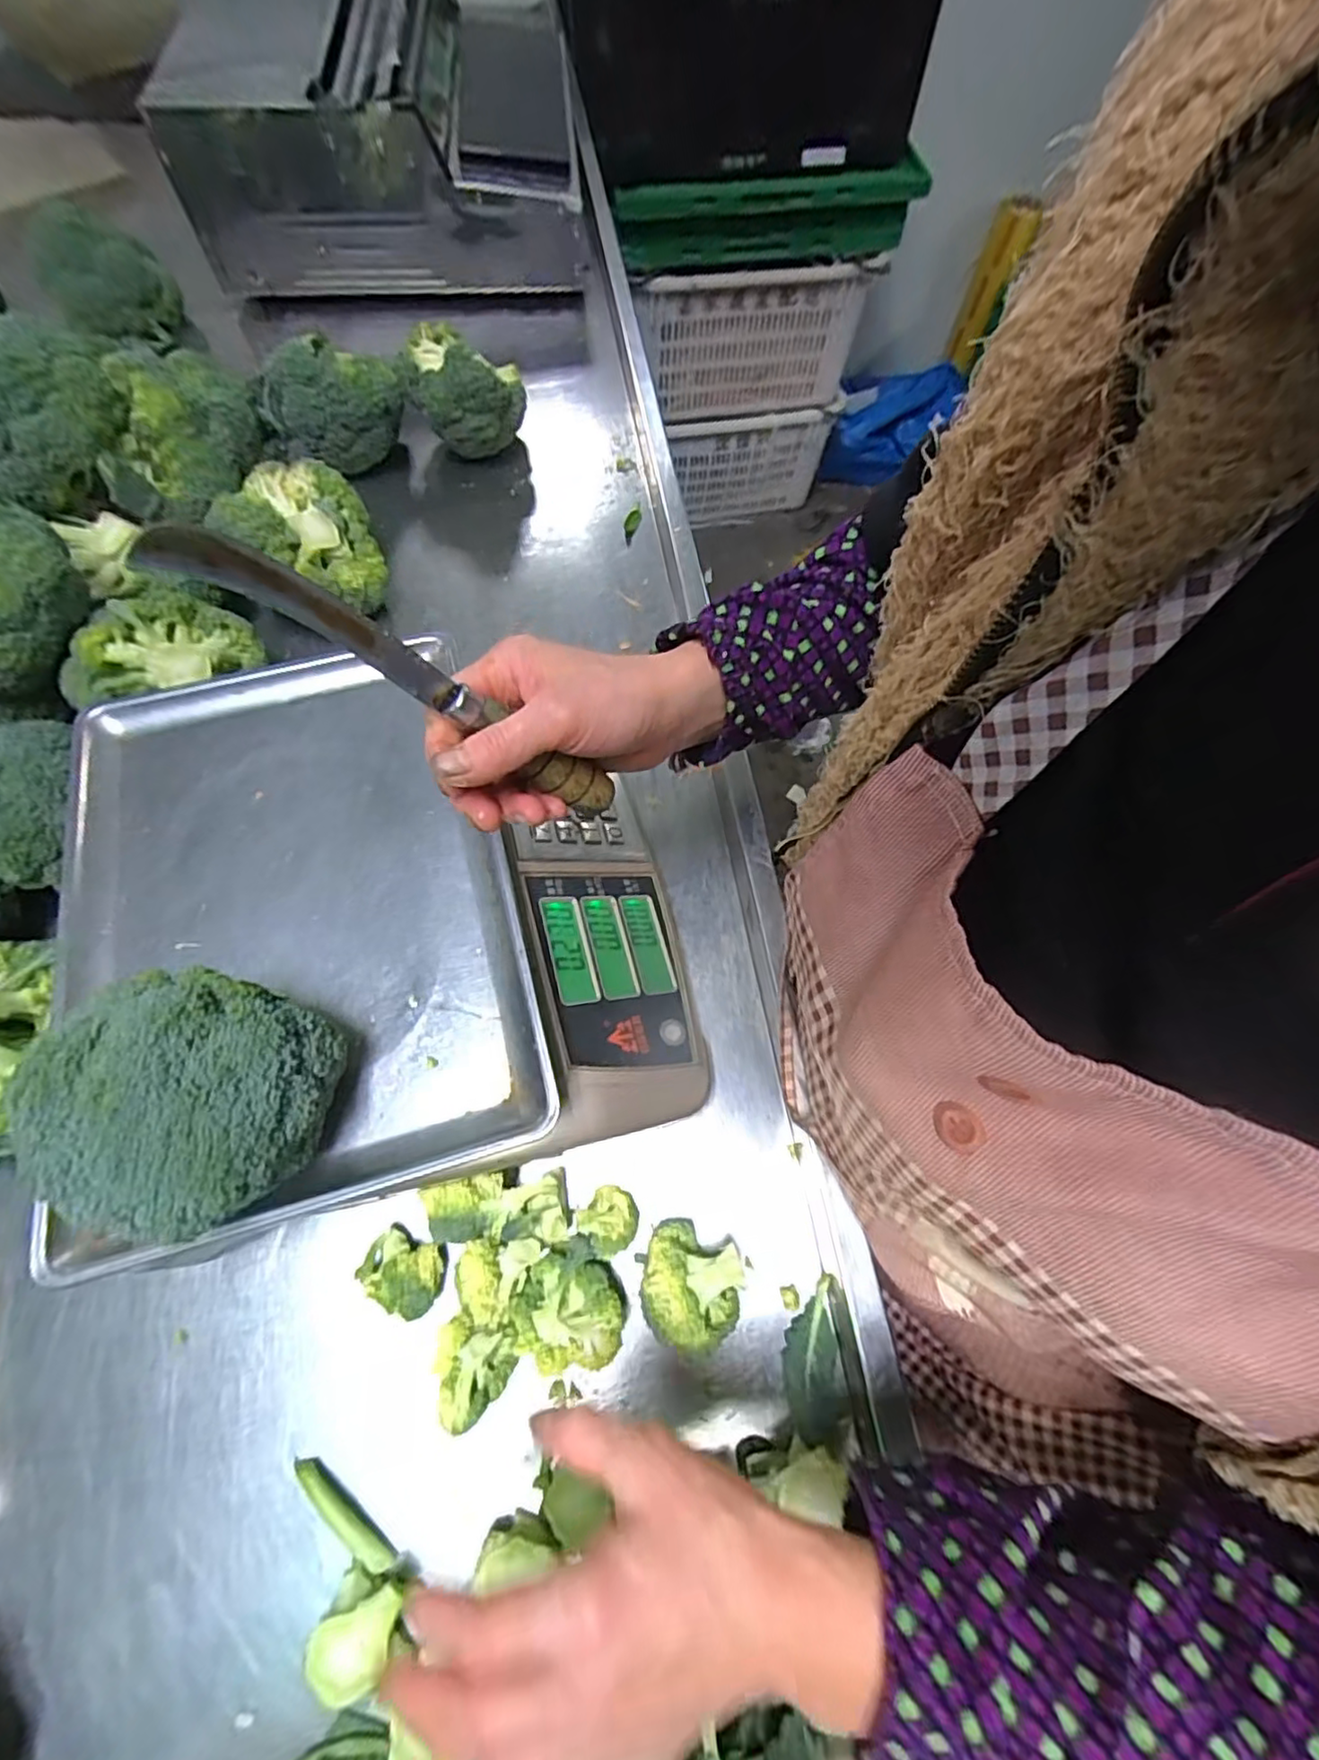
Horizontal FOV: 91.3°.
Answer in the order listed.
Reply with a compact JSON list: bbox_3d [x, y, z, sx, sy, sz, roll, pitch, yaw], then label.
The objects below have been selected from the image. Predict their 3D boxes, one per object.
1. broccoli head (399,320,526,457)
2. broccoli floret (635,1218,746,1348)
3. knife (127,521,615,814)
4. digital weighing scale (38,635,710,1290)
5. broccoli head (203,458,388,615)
[{"bbox_3d":[-0.200,-0.505,0.670,0.114,0.106,0.115,-8,67,-6],"label":"broccoli head"},{"bbox_3d":[0.018,0.237,0.383,0.057,0.040,0.060,1,66,-2],"label":"broccoli floret"},{"bbox_3d":[-0.095,-0.077,0.273,0.016,0.202,0.021,-14,58,40],"label":"knife"},{"bbox_3d":[-0.166,0.021,0.427,0.338,0.116,0.343,-13,68,-8],"label":"digital weighing scale"},{"bbox_3d":[-0.299,-0.289,0.560,0.104,0.121,0.101,1,66,-2],"label":"broccoli head"}]

